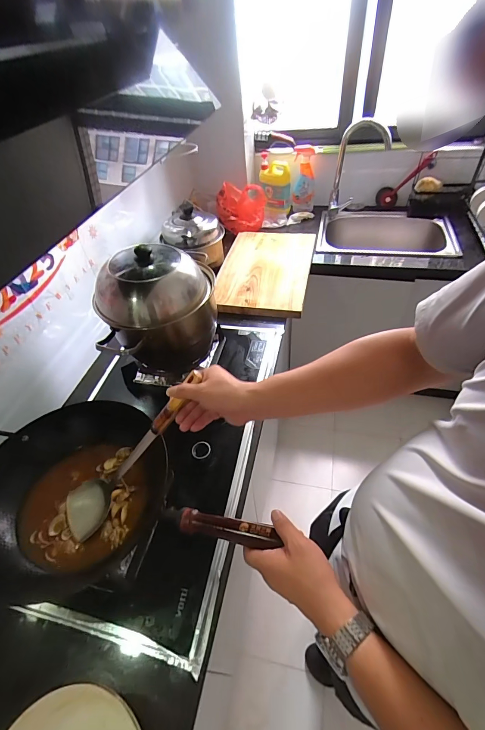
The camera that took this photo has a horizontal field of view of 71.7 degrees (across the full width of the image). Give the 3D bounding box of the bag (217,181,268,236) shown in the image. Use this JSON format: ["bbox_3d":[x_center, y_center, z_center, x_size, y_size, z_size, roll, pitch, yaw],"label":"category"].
[{"bbox_3d":[-0.001,-0.679,1.461,0.212,0.172,0.157,-4,47,3],"label":"bag"}]

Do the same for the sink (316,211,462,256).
[{"bbox_3d":[0.618,-0.540,1.464,0.548,0.159,0.430,6,48,12],"label":"sink"}]

